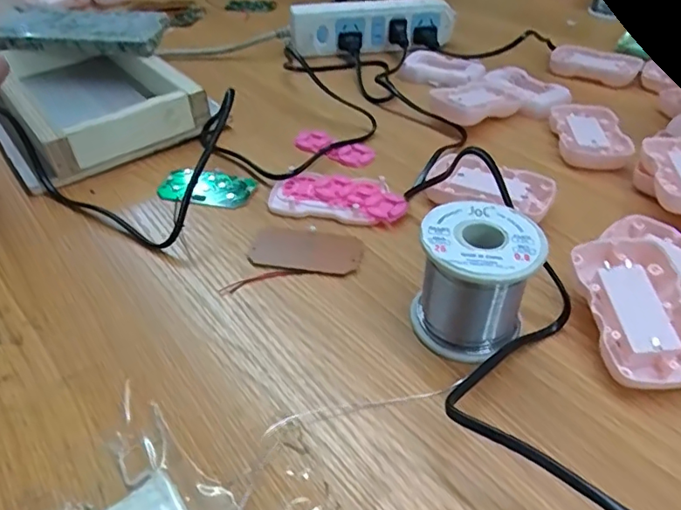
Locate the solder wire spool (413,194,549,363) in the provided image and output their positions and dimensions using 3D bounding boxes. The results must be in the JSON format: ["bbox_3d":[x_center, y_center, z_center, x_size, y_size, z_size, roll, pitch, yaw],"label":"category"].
[{"bbox_3d":[0.073,0.013,0.293,0.059,0.063,0.059,11,43,14],"label":"solder wire spool"}]

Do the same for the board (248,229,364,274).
[{"bbox_3d":[-0.024,-0.003,0.361,0.076,0.005,0.039,8,42,11],"label":"board"}]

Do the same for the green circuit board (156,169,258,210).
[{"bbox_3d":[-0.107,-0.053,0.419,0.072,0.011,0.043,4,41,6],"label":"green circuit board"}]

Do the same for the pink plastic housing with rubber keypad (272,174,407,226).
[{"bbox_3d":[-0.002,-0.044,0.400,0.101,0.009,0.049,5,41,7],"label":"pink plastic housing with rubber keypad"}]

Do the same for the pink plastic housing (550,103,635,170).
[{"bbox_3d":[0.215,-0.105,0.467,0.055,0.021,0.092,4,41,7],"label":"pink plastic housing"}]

